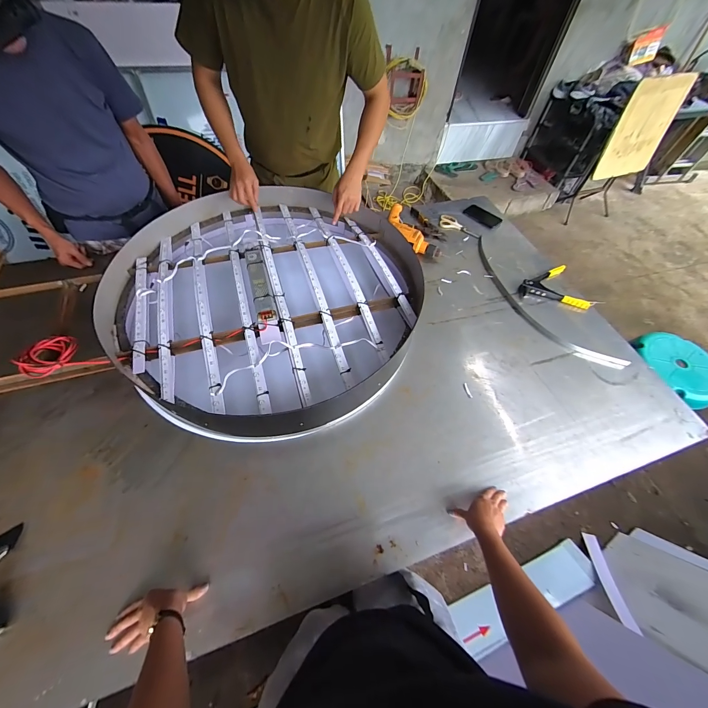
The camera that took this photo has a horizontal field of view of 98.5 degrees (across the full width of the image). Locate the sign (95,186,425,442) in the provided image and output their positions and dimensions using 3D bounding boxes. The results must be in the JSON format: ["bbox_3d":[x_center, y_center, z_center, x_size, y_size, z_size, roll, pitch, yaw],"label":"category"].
[{"bbox_3d":[-0.246,-0.198,0.957,0.858,0.157,0.847,2,55,-2],"label":"sign"}]

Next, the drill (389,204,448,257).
[{"bbox_3d":[0.221,-0.487,1.229,0.115,0.066,0.324,-23,60,-18],"label":"drill"}]

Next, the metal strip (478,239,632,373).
[{"bbox_3d":[0.617,-0.196,1.089,0.170,0.023,0.689,-22,60,-17],"label":"metal strip"}]

